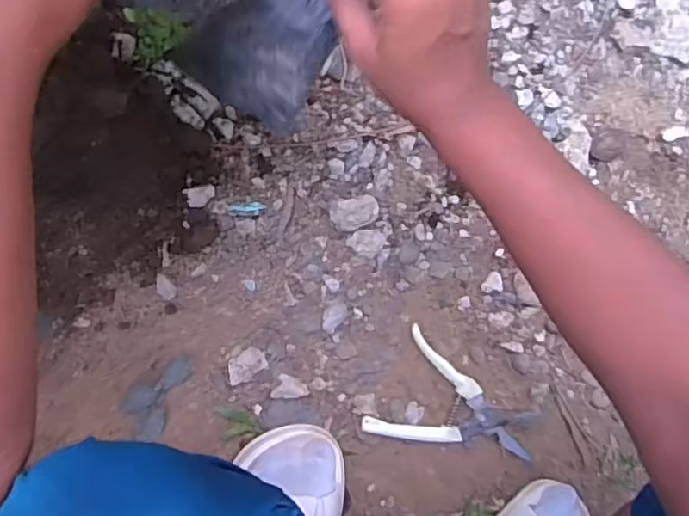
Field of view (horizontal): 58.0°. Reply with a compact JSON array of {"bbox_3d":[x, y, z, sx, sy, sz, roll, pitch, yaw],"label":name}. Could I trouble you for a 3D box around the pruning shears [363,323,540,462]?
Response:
[{"bbox_3d":[0.111,0.150,0.602,0.162,0.019,0.102,28,87,-7],"label":"pruning shears"}]

